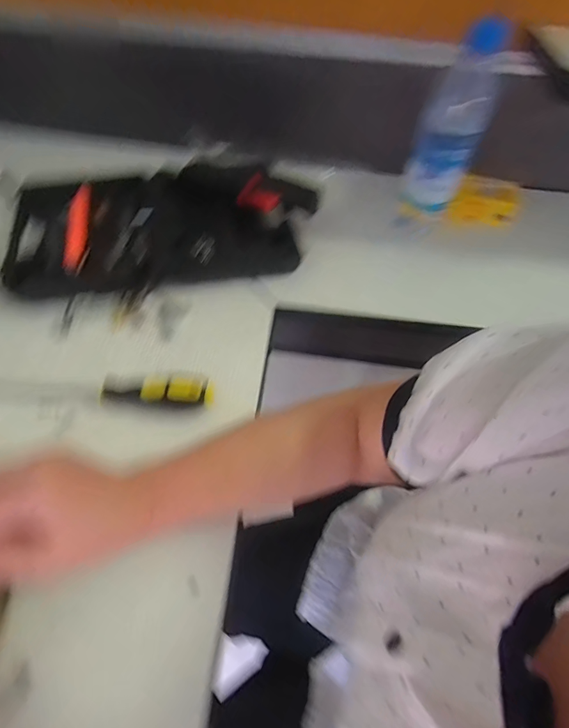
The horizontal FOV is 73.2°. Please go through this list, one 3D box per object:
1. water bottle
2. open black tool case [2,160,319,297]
[{"bbox_3d":[0.190,-0.271,0.429,0.068,0.183,0.061,20,24,8],"label":"water bottle"},{"bbox_3d":[-0.150,-0.182,0.472,0.371,0.063,0.197,-7,58,-8],"label":"open black tool case"}]

